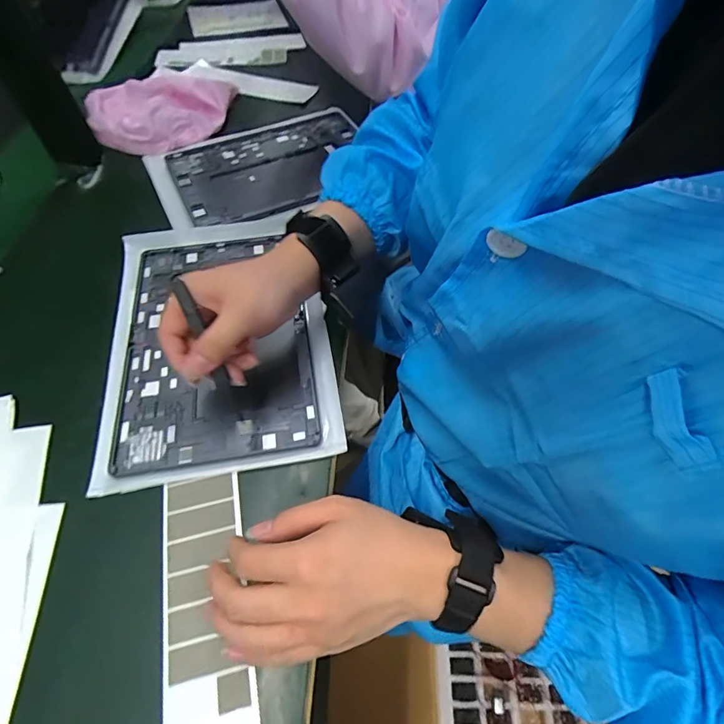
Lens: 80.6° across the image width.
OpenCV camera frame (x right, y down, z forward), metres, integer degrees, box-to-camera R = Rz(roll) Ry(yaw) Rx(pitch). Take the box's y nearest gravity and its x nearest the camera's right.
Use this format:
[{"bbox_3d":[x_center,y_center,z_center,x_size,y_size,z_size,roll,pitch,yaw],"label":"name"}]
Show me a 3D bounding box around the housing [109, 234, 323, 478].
[{"bbox_3d":[-0.139,-0.024,0.414,0.168,0.021,0.256,-10,58,-4],"label":"housing"}]

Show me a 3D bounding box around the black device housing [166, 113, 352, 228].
[{"bbox_3d":[-0.116,-0.259,0.561,0.245,0.015,0.177,-24,60,-12],"label":"black device housing"}]

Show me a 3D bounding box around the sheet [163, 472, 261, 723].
[{"bbox_3d":[-0.107,0.164,0.294,0.055,0.006,0.173,-13,58,-6],"label":"sheet"}]

